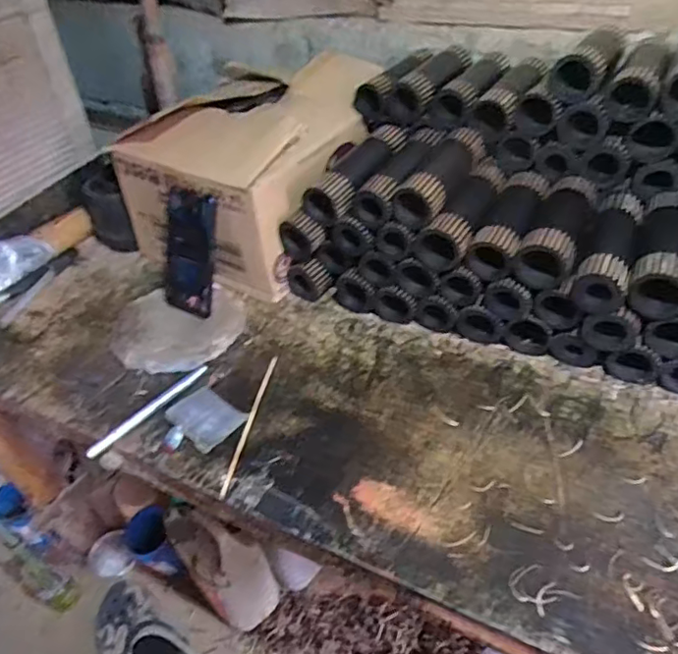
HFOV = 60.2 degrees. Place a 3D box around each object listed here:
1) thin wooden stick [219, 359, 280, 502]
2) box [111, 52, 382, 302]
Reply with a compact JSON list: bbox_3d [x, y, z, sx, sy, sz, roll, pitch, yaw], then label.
[{"bbox_3d":[-0.099,0.105,0.659,0.008,0.011,0.199,4,40,11],"label":"thin wooden stick"},{"bbox_3d":[-0.108,-0.246,0.882,0.264,0.202,0.364,21,46,28],"label":"box"}]

